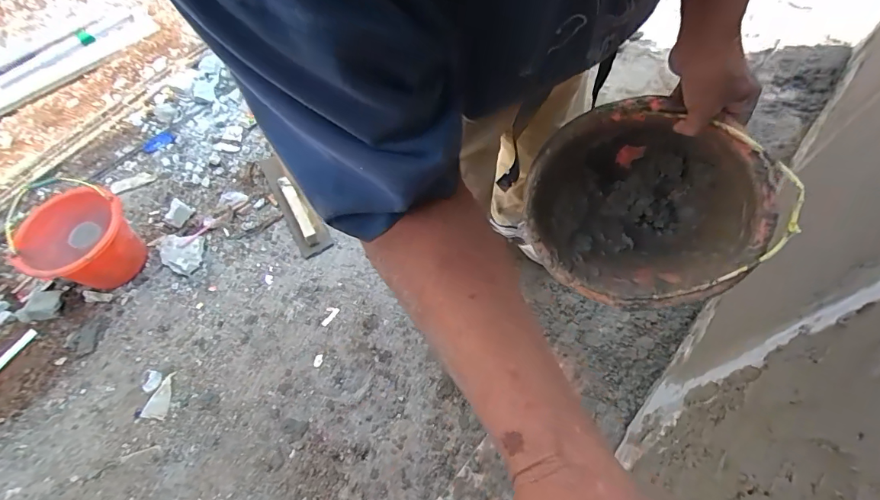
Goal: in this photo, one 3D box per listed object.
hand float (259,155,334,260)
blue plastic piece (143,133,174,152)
[{"bbox_3d":[-0.479,-0.164,1.364,0.097,0.047,0.431,-29,69,-10],"label":"hand float"},{"bbox_3d":[-1.050,-0.399,1.579,0.074,0.011,0.110,30,56,13],"label":"blue plastic piece"}]

